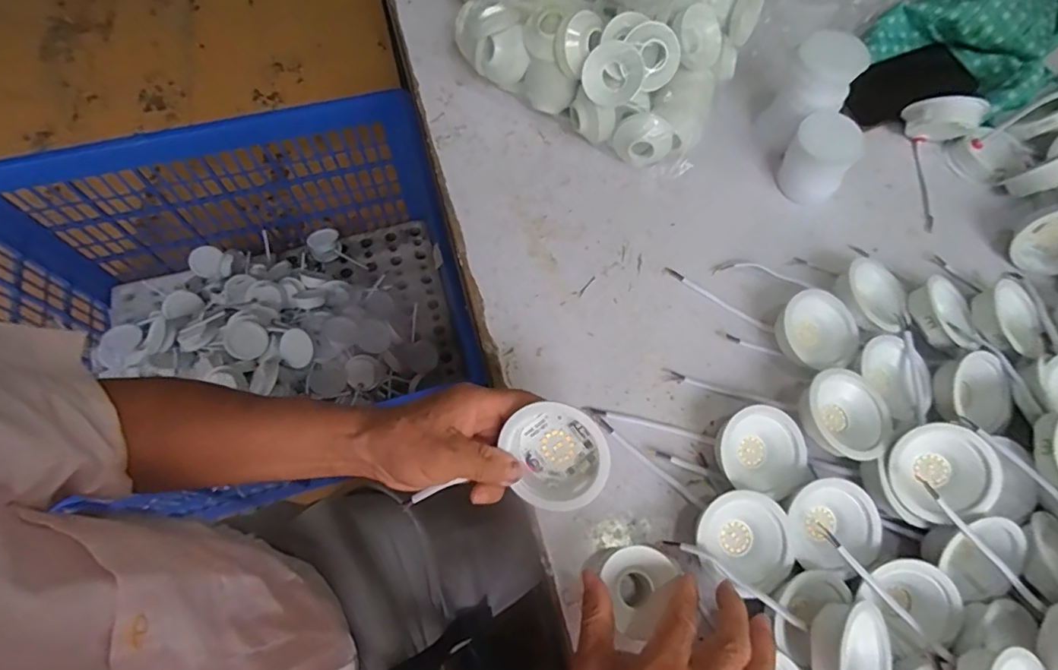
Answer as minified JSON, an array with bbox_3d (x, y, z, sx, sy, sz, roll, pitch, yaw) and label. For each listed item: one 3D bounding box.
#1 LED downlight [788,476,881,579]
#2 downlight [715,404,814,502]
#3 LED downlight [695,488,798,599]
[{"bbox_3d":[0.228,0.143,0.390,0.066,0.030,0.066,14,68,3],"label":"LED downlight"},{"bbox_3d":[0.183,0.096,0.414,0.069,0.036,0.067,1,68,-3],"label":"downlight"},{"bbox_3d":[0.156,0.155,0.385,0.072,0.041,0.067,1,68,-3],"label":"LED downlight"}]

